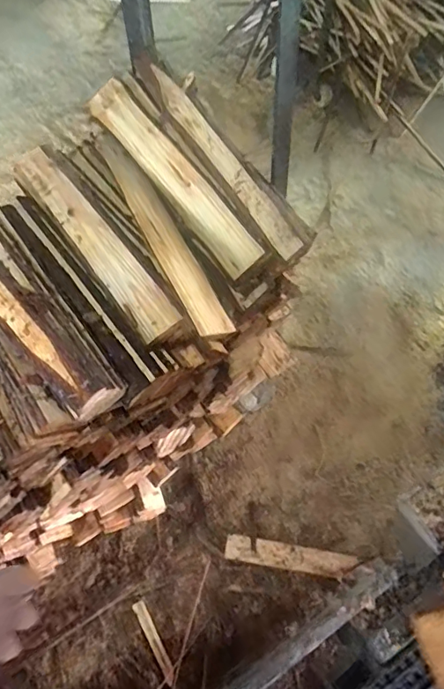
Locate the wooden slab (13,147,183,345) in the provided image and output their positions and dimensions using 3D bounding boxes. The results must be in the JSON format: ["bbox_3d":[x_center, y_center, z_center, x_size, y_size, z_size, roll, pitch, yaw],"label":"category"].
[{"bbox_3d":[-0.226,-0.187,0.855,0.073,0.075,0.467,-34,64,-18],"label":"wooden slab"}]

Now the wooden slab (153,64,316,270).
[{"bbox_3d":[-0.001,-0.321,0.863,0.064,0.058,0.449,-33,78,-17],"label":"wooden slab"}]

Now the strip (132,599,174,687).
[{"bbox_3d":[-0.166,0.728,1.231,0.031,0.014,0.195,-28,62,-15],"label":"strip"}]

